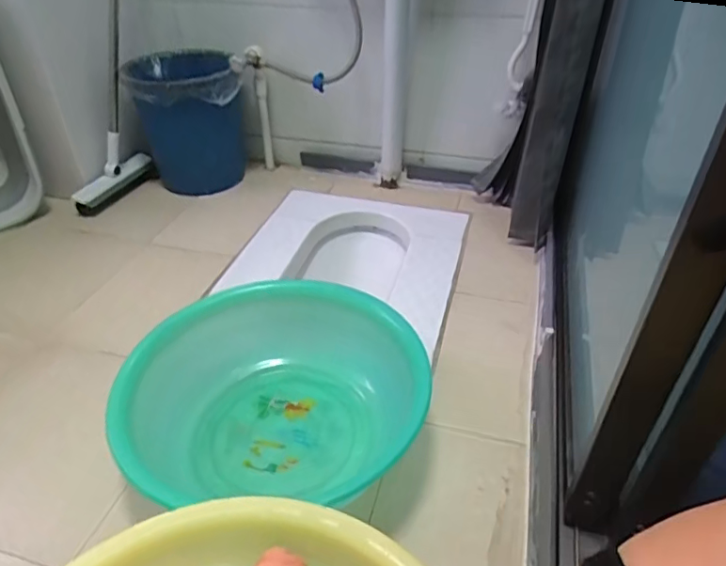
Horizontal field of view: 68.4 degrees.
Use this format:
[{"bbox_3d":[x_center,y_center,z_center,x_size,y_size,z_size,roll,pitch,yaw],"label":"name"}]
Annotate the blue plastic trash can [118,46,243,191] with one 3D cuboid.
[{"bbox_3d":[-0.377,-0.339,1.185,0.215,0.283,0.214,-14,40,-16],"label":"blue plastic trash can"}]

